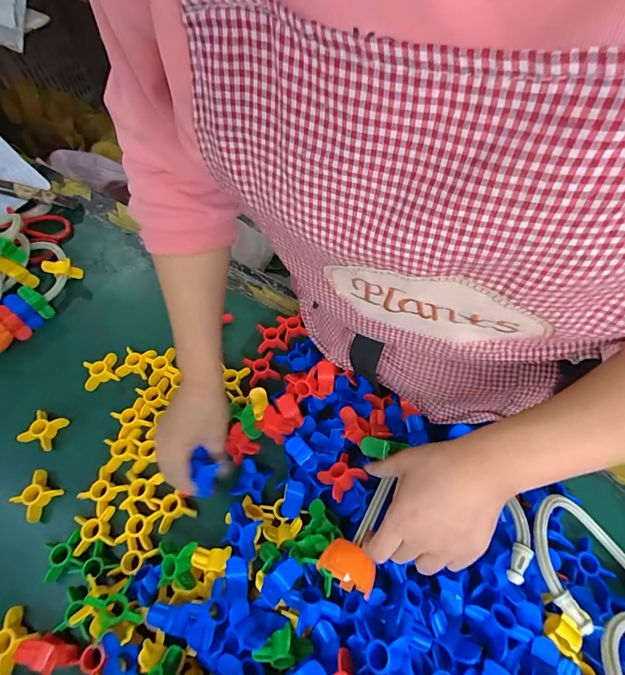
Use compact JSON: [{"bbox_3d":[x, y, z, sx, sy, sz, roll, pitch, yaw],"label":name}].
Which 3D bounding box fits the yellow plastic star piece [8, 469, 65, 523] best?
[{"bbox_3d":[-0.313,0.180,0.434,0.039,0.023,0.041,30,66,18],"label":"yellow plastic star piece"}]

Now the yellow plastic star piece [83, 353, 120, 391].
[{"bbox_3d":[-0.285,0.045,0.514,0.043,0.020,0.038,-23,62,-10],"label":"yellow plastic star piece"}]

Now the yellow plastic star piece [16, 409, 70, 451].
[{"bbox_3d":[-0.333,0.113,0.471,0.037,0.019,0.043,19,63,13],"label":"yellow plastic star piece"}]

